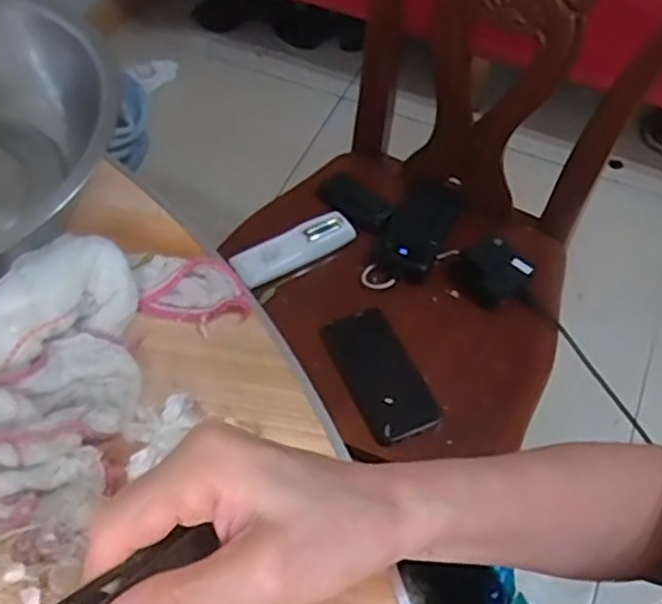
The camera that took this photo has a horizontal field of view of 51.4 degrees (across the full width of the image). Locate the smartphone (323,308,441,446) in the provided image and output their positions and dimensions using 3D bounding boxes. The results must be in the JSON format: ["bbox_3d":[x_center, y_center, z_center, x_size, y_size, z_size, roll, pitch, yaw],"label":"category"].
[{"bbox_3d":[0.055,0.076,0.753,0.079,0.014,0.153,-20,64,-17],"label":"smartphone"}]

